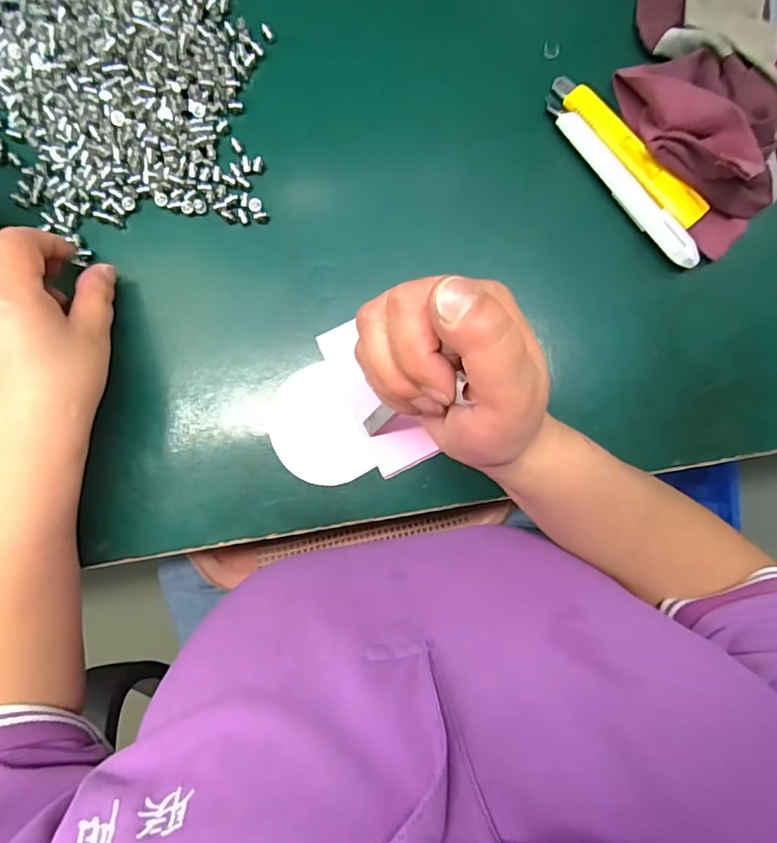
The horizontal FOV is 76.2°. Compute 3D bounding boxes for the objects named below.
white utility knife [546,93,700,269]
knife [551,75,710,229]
[{"bbox_3d":[0.148,-0.154,0.315,0.017,0.014,0.139,-38,88,-3],"label":"white utility knife"},{"bbox_3d":[0.152,-0.174,0.316,0.020,0.010,0.126,-43,89,-3],"label":"knife"}]

